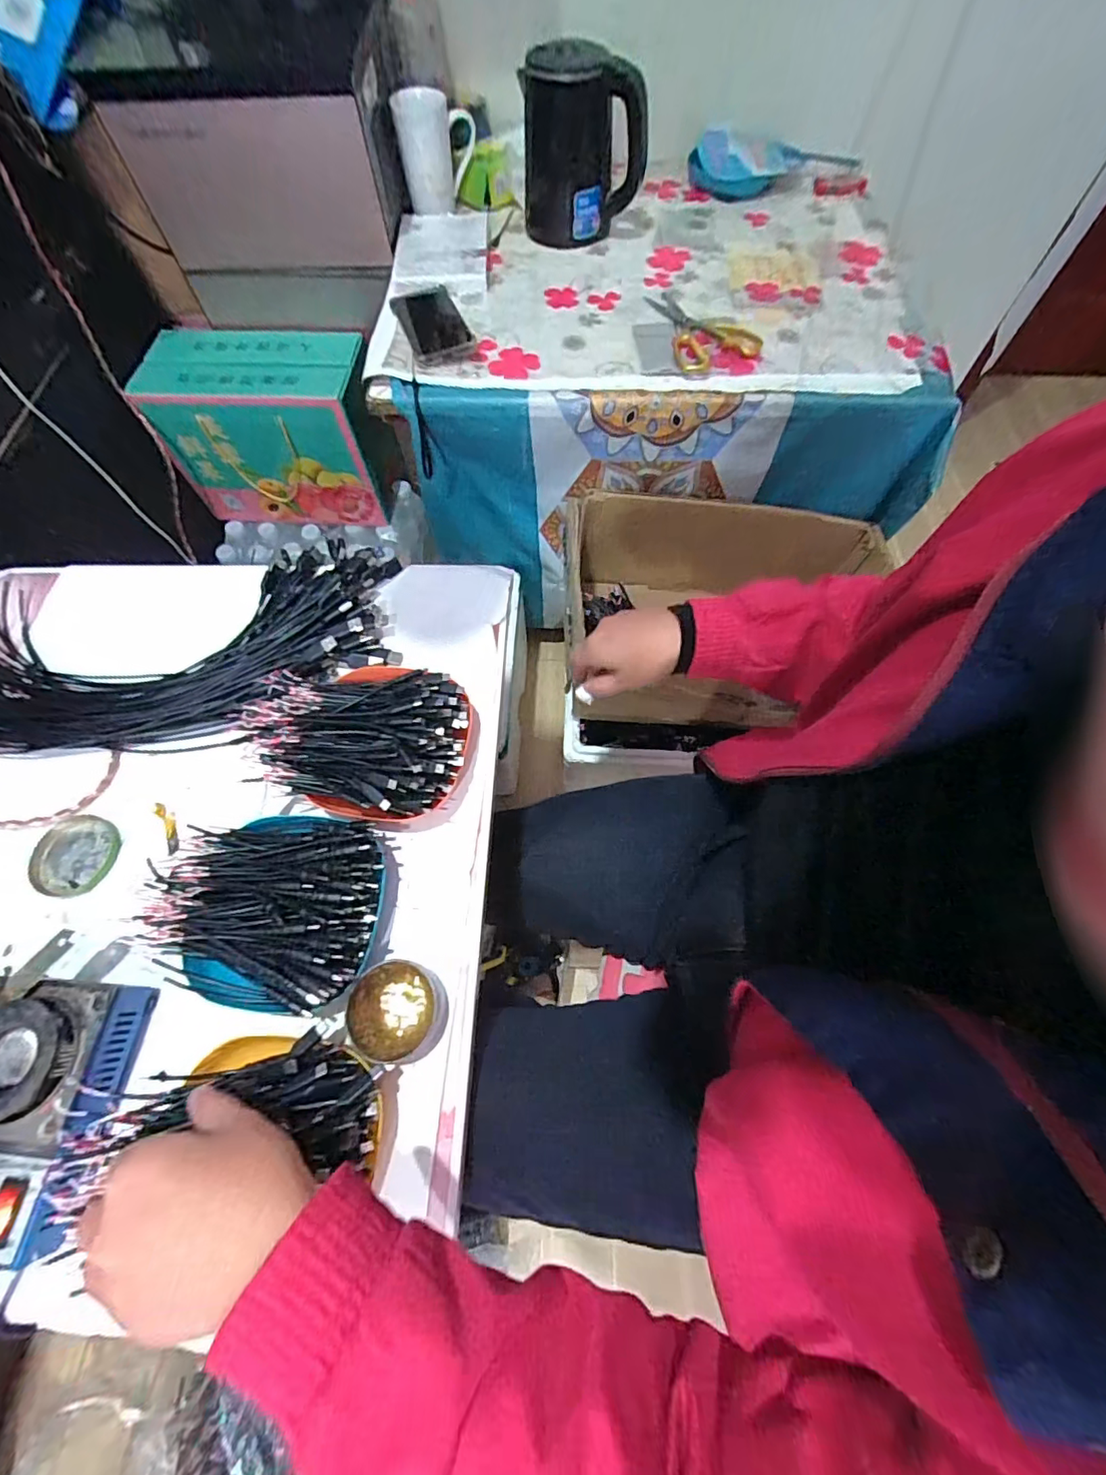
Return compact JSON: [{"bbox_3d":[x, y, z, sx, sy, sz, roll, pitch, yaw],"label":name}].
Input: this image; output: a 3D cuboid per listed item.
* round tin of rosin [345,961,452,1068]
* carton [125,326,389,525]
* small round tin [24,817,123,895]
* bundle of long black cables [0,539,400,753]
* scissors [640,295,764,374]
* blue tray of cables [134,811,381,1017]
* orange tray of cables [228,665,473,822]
[{"bbox_3d":[-0.110,0.194,0.380,0.064,0.031,0.061,0,66,0],"label":"round tin of rosin"},{"bbox_3d":[-0.450,-0.513,0.904,0.324,0.242,0.157,1,66,1],"label":"carton"},{"bbox_3d":[-0.402,0.099,0.447,0.057,0.013,0.065,10,66,5],"label":"small round tin"},{"bbox_3d":[-0.389,-0.088,0.507,0.464,0.046,0.206,-9,66,-4],"label":"bundle of long black cables"},{"bbox_3d":[0.189,-0.543,0.700,0.110,0.008,0.174,-23,68,-10],"label":"scissors"},{"bbox_3d":[-0.213,0.128,0.399,0.162,0.060,0.132,3,66,2],"label":"blue tray of cables"},{"bbox_3d":[-0.164,-0.005,0.450,0.183,0.071,0.132,16,67,7],"label":"orange tray of cables"}]

